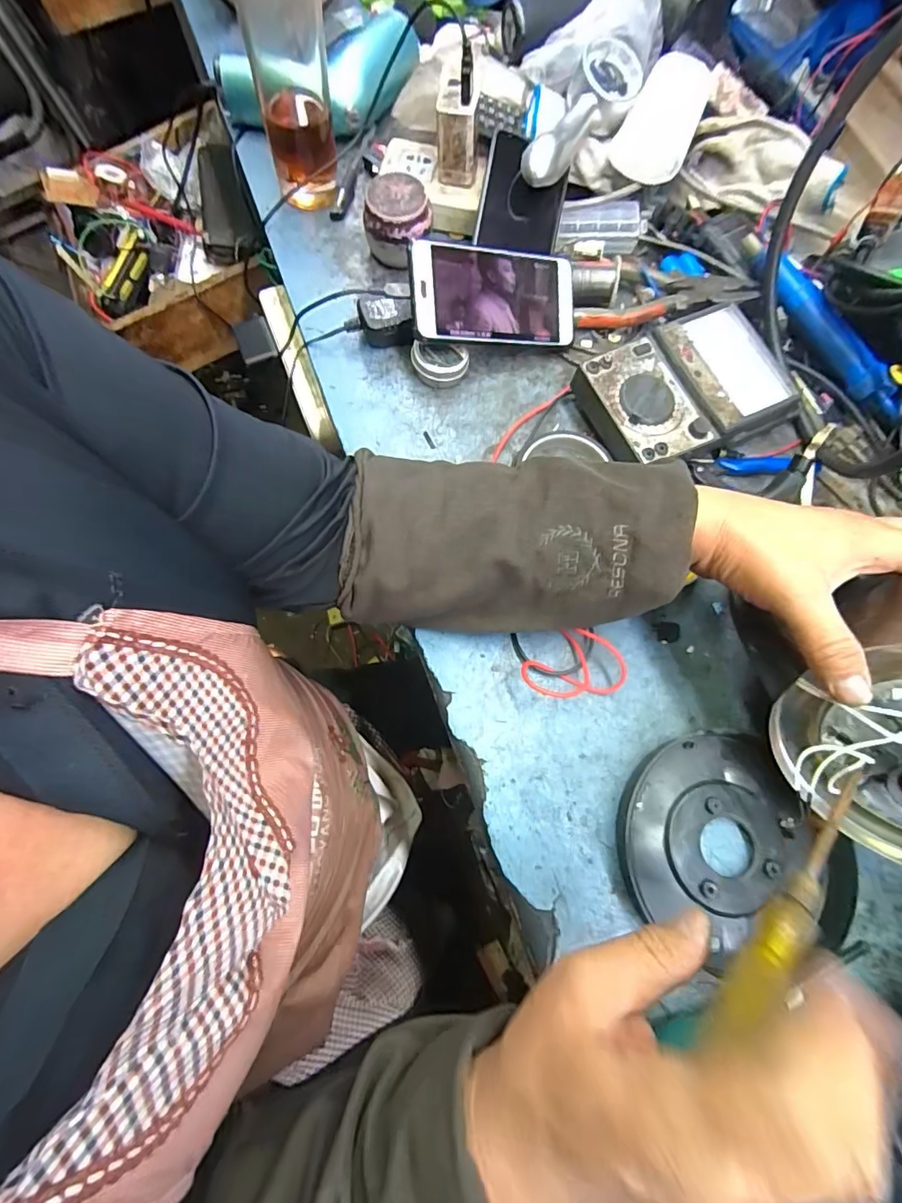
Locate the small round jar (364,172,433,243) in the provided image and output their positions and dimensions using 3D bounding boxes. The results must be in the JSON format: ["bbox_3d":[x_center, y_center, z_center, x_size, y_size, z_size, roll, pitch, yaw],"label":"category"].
[{"bbox_3d":[-0.047,-0.353,0.457,0.059,0.048,0.056,1,73,-5],"label":"small round jar"}]

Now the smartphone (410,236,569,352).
[{"bbox_3d":[0.040,-0.266,0.431,0.158,0.013,0.076,-8,102,-21],"label":"smartphone"}]

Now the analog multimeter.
[{"bbox_3d":[0.210,-0.186,0.422,0.182,0.033,0.111,-26,77,-12],"label":"analog multimeter"}]

